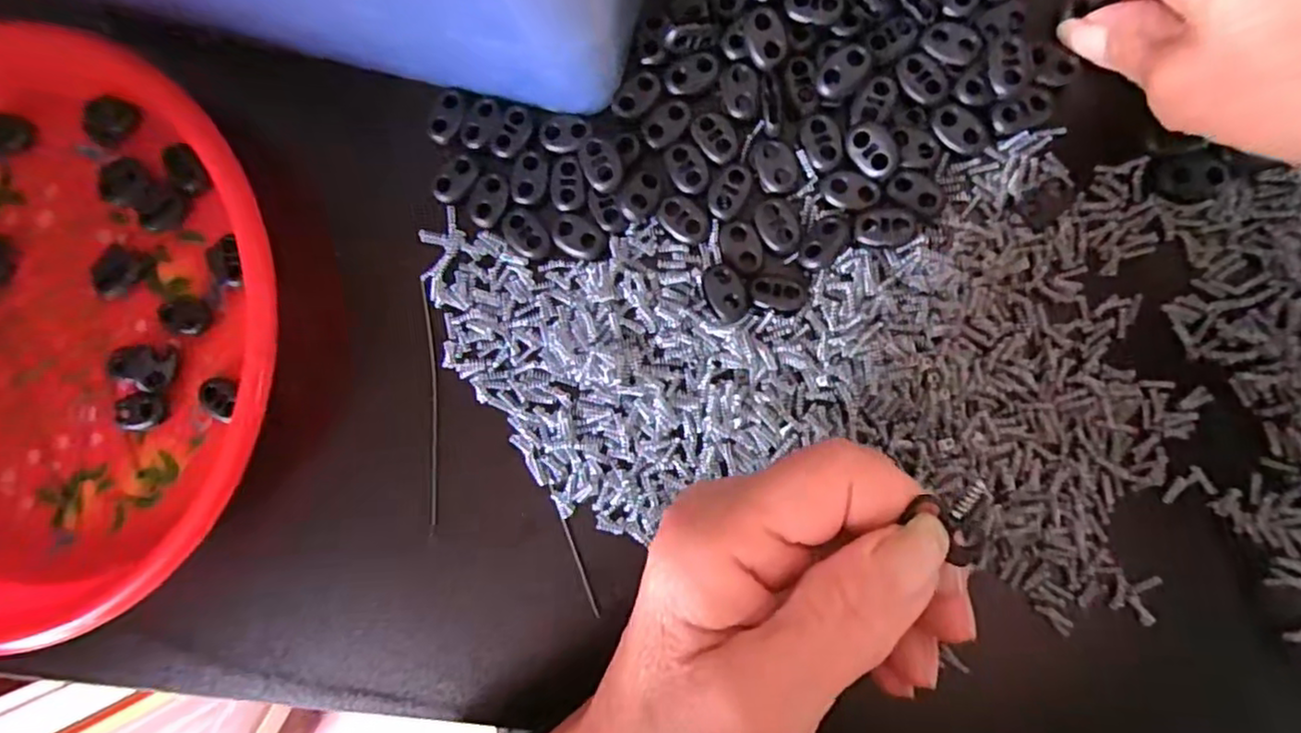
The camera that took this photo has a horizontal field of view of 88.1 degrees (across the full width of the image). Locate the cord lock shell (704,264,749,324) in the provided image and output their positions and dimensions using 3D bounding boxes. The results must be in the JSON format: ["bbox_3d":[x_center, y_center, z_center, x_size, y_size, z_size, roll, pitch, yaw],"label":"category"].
[{"bbox_3d":[0.027,-0.027,0.245,0.014,0.008,0.022,-9,88,8],"label":"cord lock shell"}]

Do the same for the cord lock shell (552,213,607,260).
[{"bbox_3d":[-0.028,-0.050,0.256,0.022,0.004,0.014,27,92,8],"label":"cord lock shell"}]

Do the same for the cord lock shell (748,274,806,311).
[{"bbox_3d":[0.046,-0.027,0.244,0.020,0.004,0.013,7,90,8],"label":"cord lock shell"}]

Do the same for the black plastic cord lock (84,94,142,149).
[{"bbox_3d":[-0.230,-0.105,0.287,0.016,0.010,0.021,23,92,8],"label":"black plastic cord lock"}]

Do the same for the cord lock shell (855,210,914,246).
[{"bbox_3d":[0.083,-0.049,0.239,0.020,0.007,0.012,-2,89,8],"label":"cord lock shell"}]

